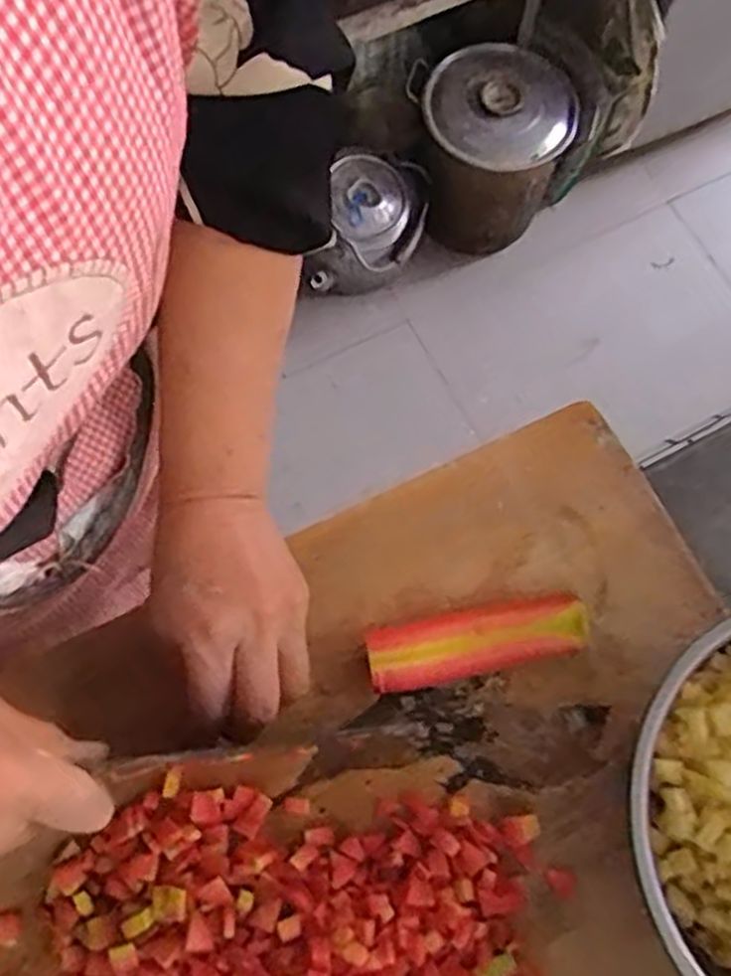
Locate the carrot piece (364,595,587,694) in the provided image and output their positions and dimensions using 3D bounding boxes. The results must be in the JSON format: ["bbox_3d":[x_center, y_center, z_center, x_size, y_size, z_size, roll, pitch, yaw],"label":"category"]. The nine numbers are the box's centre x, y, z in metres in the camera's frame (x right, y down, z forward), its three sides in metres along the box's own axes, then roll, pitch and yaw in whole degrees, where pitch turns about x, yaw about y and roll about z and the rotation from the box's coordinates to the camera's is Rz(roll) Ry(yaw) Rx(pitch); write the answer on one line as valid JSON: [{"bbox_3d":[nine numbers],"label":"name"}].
[{"bbox_3d":[0.065,0.088,0.456,0.127,0.022,0.036,-12,74,-5],"label":"carrot piece"}]

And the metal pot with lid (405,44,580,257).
[{"bbox_3d":[0.230,-0.595,1.387,0.256,0.240,0.264,1,73,-2],"label":"metal pot with lid"}]

